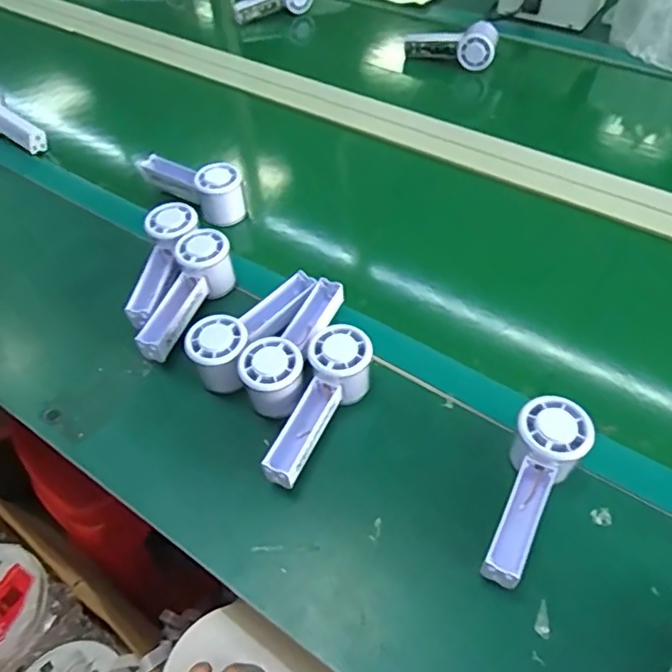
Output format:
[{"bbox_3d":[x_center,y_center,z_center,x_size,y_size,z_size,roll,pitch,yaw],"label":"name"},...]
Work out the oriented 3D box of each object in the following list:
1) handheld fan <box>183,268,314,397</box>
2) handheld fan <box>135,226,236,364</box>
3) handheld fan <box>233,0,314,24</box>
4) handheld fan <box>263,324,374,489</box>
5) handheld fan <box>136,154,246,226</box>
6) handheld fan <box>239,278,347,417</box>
[{"bbox_3d":[-0.083,-0.008,0.586,0.062,0.065,0.156,24,58,22],"label":"handheld fan"},{"bbox_3d":[-0.153,-0.039,0.615,0.058,0.069,0.150,8,53,12],"label":"handheld fan"},{"bbox_3d":[-0.124,-0.654,1.114,0.155,0.054,0.055,-24,54,-13],"label":"handheld fan"},{"bbox_3d":[-0.016,0.064,0.523,0.051,0.053,0.154,22,67,20],"label":"handheld fan"},{"bbox_3d":[-0.185,-0.200,0.752,0.149,0.062,0.064,34,62,27],"label":"handheld fan"},{"bbox_3d":[-0.041,0.008,0.568,0.060,0.062,0.161,12,54,15],"label":"handheld fan"}]

